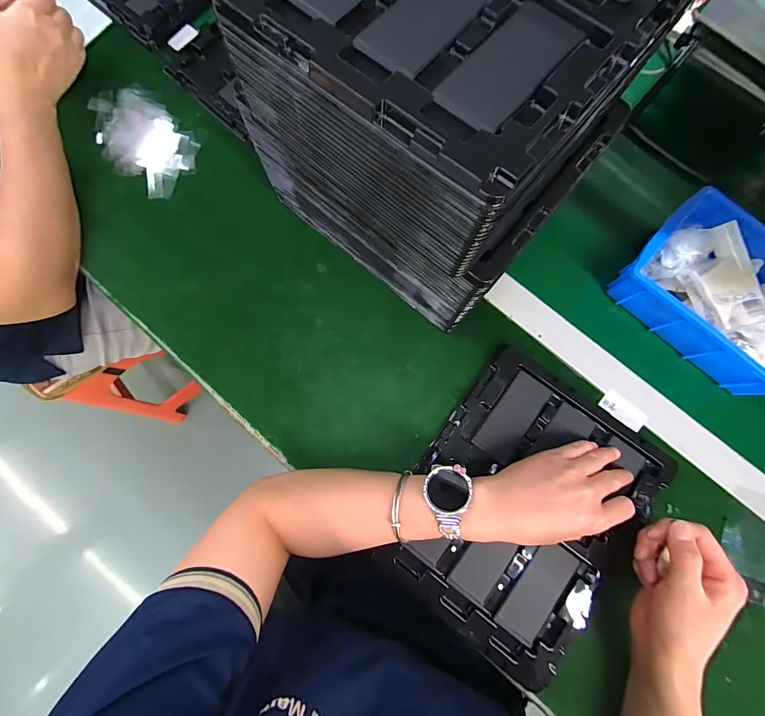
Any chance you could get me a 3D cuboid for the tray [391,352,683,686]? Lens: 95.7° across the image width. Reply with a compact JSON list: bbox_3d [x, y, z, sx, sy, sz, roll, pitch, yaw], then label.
[{"bbox_3d":[0.150,0.156,0.366,0.223,0.036,0.273,35,88,6],"label":"tray"}]

